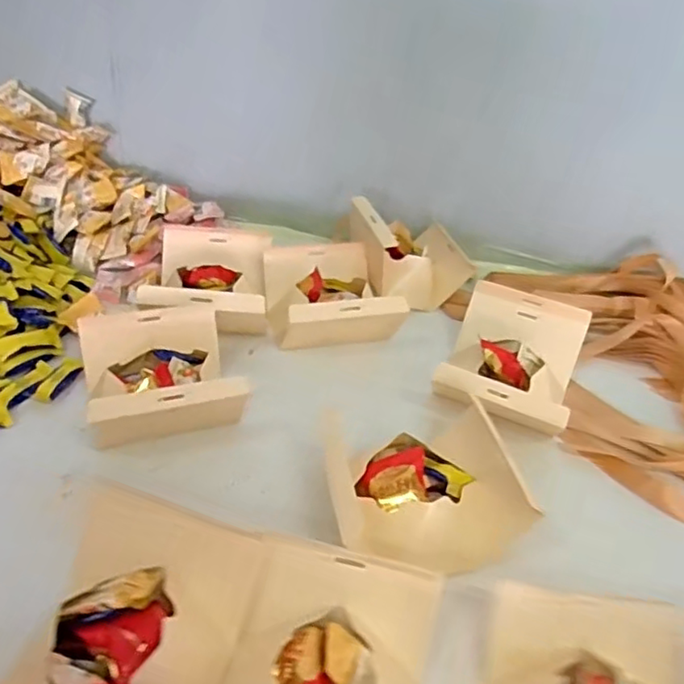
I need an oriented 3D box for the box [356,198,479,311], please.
[{"bbox_3d":[0.084,-0.114,0.777,0.134,0.091,0.125,-8,40,-19],"label":"box"}]

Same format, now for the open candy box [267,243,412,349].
[{"bbox_3d":[-0.013,-0.051,0.696,0.129,0.071,0.151,-6,40,-17],"label":"open candy box"}]

